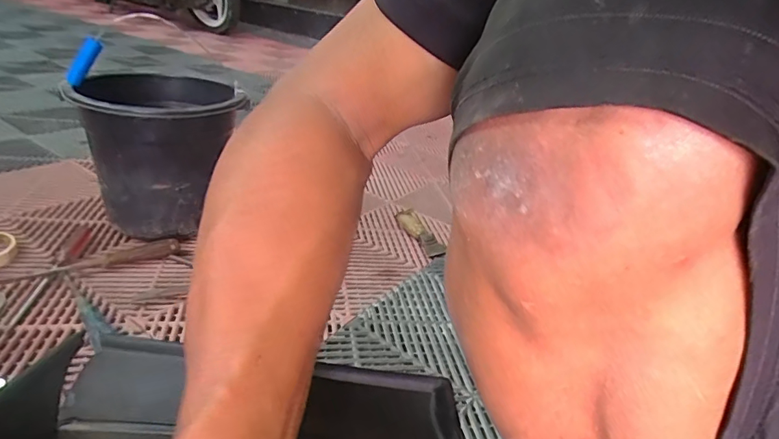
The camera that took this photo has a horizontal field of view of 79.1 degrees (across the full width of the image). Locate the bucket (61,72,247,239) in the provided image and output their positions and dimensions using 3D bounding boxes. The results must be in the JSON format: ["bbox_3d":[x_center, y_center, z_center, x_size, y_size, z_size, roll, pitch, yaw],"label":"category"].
[{"bbox_3d":[-0.400,-0.111,0.848,0.241,0.243,0.273,-3,29,-21],"label":"bucket"}]

